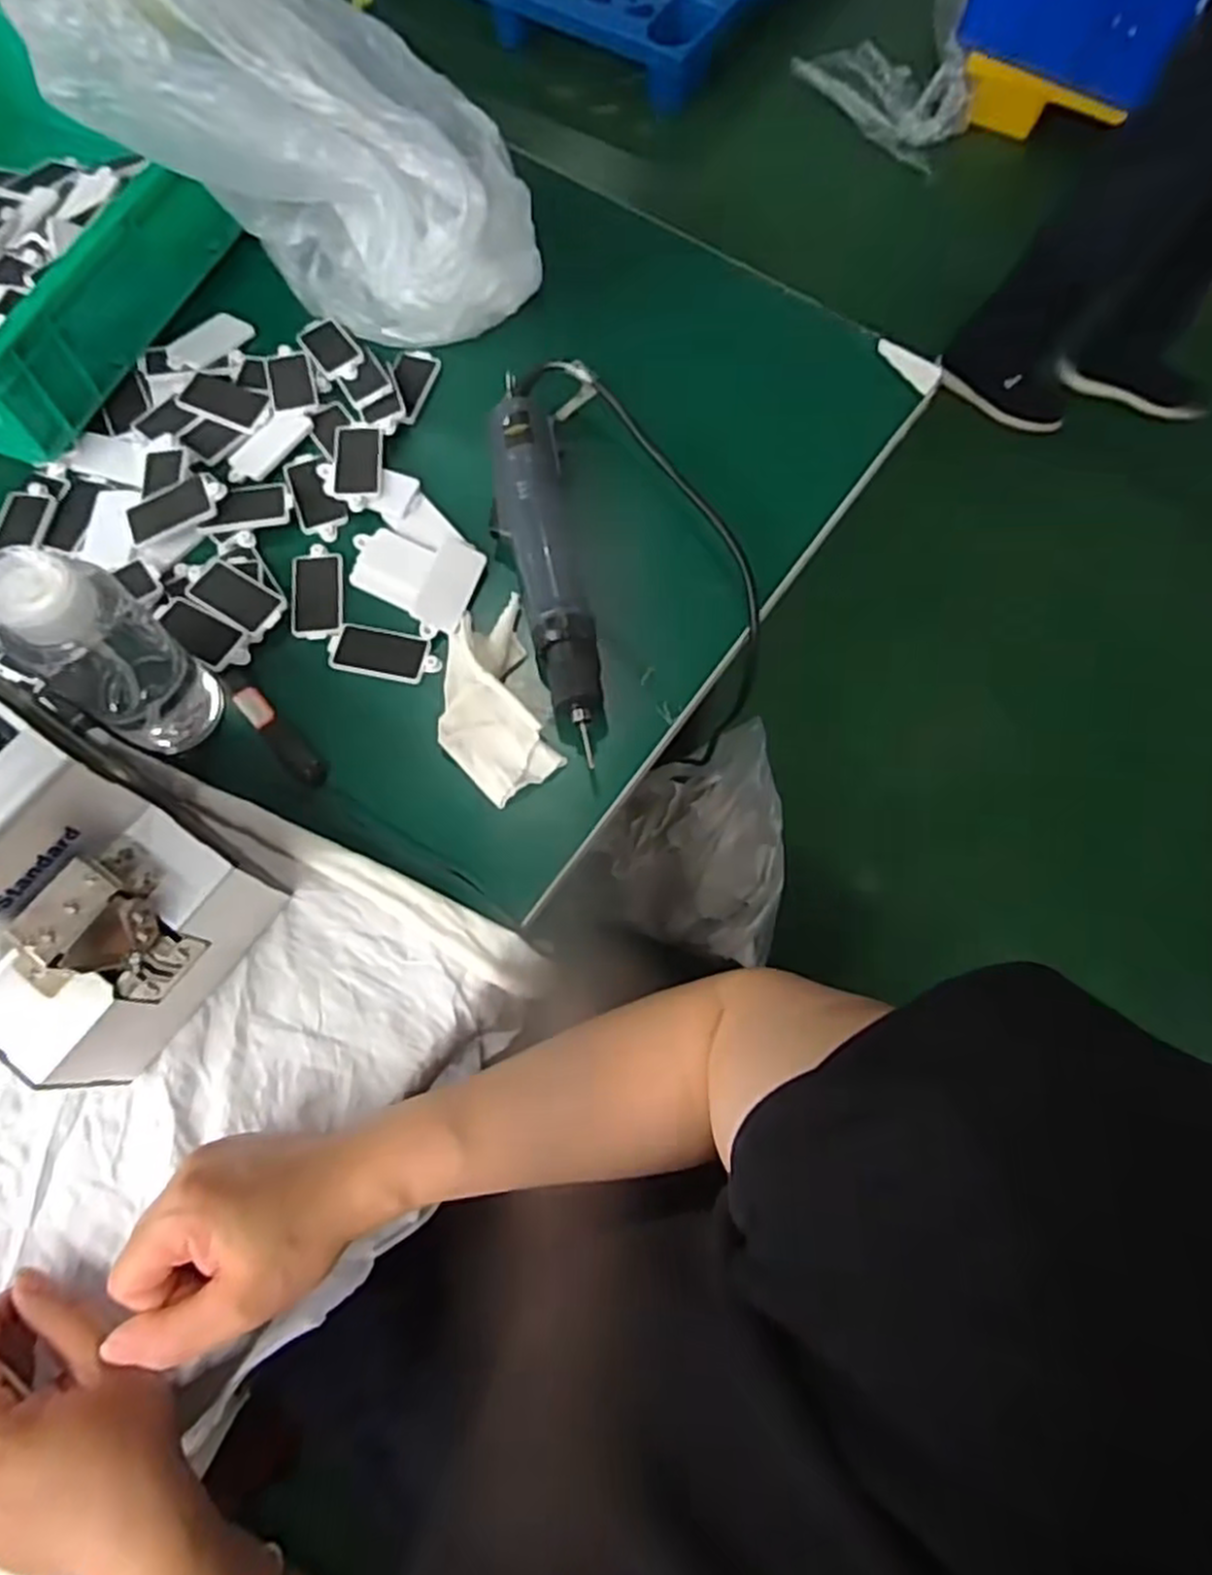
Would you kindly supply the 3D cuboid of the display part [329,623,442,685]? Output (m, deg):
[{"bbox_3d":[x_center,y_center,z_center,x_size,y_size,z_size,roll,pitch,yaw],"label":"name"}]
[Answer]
[{"bbox_3d":[-0.144,-0.086,0.496,0.070,0.004,0.034,11,71,3],"label":"display part"}]

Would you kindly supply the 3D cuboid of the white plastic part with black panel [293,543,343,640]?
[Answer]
[{"bbox_3d":[-0.193,-0.131,0.511,0.033,0.004,0.072,-8,71,-3],"label":"white plastic part with black panel"}]

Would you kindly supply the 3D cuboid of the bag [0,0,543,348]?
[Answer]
[{"bbox_3d":[-0.206,-0.416,0.498,0.327,0.173,0.139,22,69,-27],"label":"bag"}]

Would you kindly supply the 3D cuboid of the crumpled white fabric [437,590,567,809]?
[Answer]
[{"bbox_3d":[-0.073,-0.058,0.472,0.067,0.020,0.125,-17,72,-6],"label":"crumpled white fabric"}]

